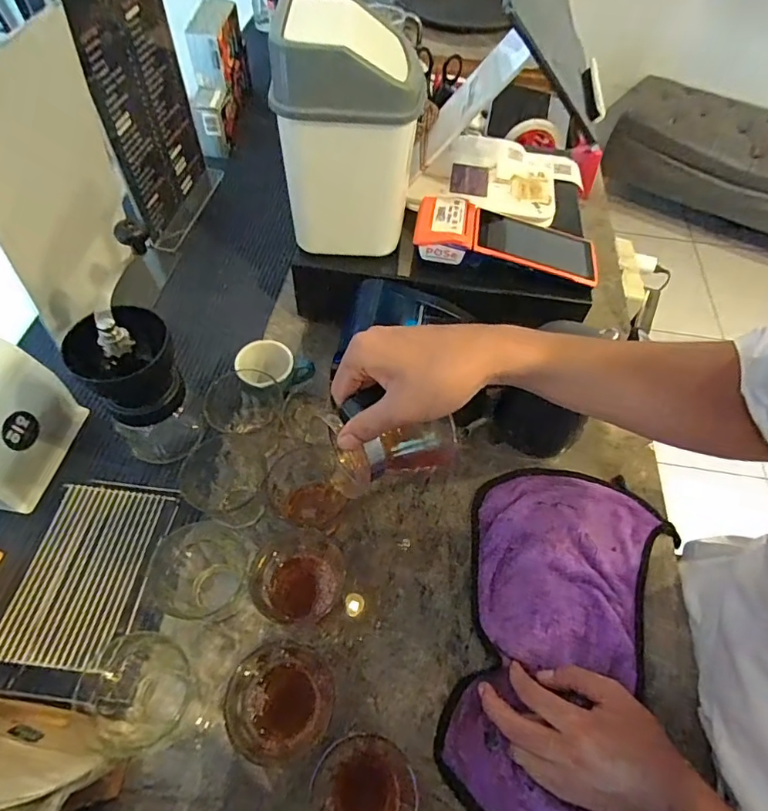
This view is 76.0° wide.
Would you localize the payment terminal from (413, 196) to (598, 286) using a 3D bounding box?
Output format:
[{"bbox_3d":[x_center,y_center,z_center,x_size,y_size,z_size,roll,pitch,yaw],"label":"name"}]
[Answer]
[{"bbox_3d":[0.147,-0.198,0.576,0.219,0.041,0.084,7,57,0],"label":"payment terminal"}]

